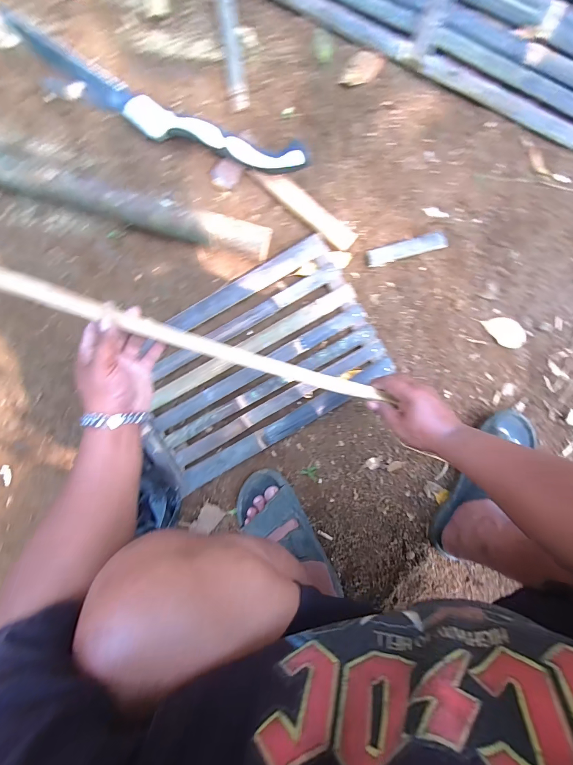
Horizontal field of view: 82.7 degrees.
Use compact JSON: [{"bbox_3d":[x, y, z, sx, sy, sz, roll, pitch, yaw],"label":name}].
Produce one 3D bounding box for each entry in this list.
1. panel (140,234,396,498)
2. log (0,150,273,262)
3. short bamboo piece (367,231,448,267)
[{"bbox_3d":[-0.061,-0.034,0.603,0.448,0.040,0.294,-31,94,2],"label":"panel"},{"bbox_3d":[-0.307,-0.321,0.566,0.570,0.070,0.070,16,94,-2],"label":"log"},{"bbox_3d":[0.223,-0.248,0.603,0.145,0.013,0.032,-16,94,1],"label":"short bamboo piece"}]

